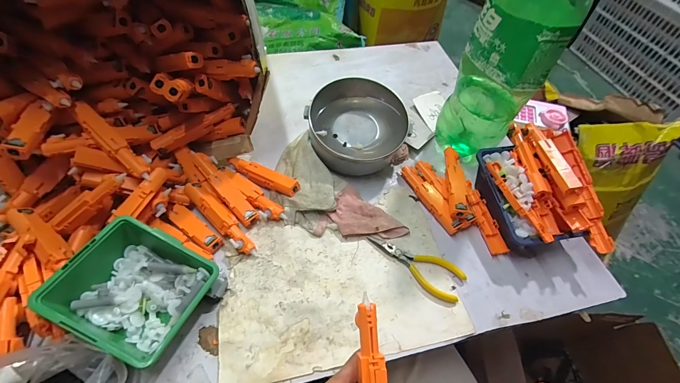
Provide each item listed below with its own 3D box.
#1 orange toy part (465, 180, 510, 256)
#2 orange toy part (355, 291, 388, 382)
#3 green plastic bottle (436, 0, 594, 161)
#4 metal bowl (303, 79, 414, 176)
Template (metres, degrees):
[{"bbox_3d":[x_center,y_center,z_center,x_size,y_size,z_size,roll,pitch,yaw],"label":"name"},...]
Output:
[{"bbox_3d":[0.203,0.034,0.444,0.024,0.012,0.120,-7,55,-7],"label":"orange toy part"},{"bbox_3d":[0.026,0.151,0.248,0.021,0.010,0.126,-3,77,-6],"label":"orange toy part"},{"bbox_3d":[0.215,-0.175,0.399,0.096,0.316,0.097,26,57,16],"label":"green plastic bottle"},{"bbox_3d":[0.021,-0.098,0.472,0.139,0.076,0.131,1,54,-1],"label":"metal bowl"}]

